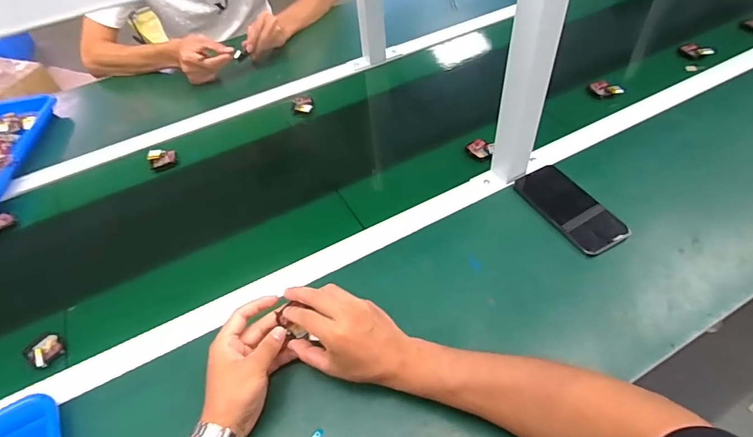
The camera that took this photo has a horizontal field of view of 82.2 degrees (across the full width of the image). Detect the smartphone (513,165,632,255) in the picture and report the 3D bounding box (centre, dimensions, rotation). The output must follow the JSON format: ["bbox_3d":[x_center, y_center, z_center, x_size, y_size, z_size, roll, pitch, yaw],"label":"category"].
[{"bbox_3d":[0.279,-0.019,0.625,0.071,0.013,0.165,-25,51,-16],"label":"smartphone"}]

